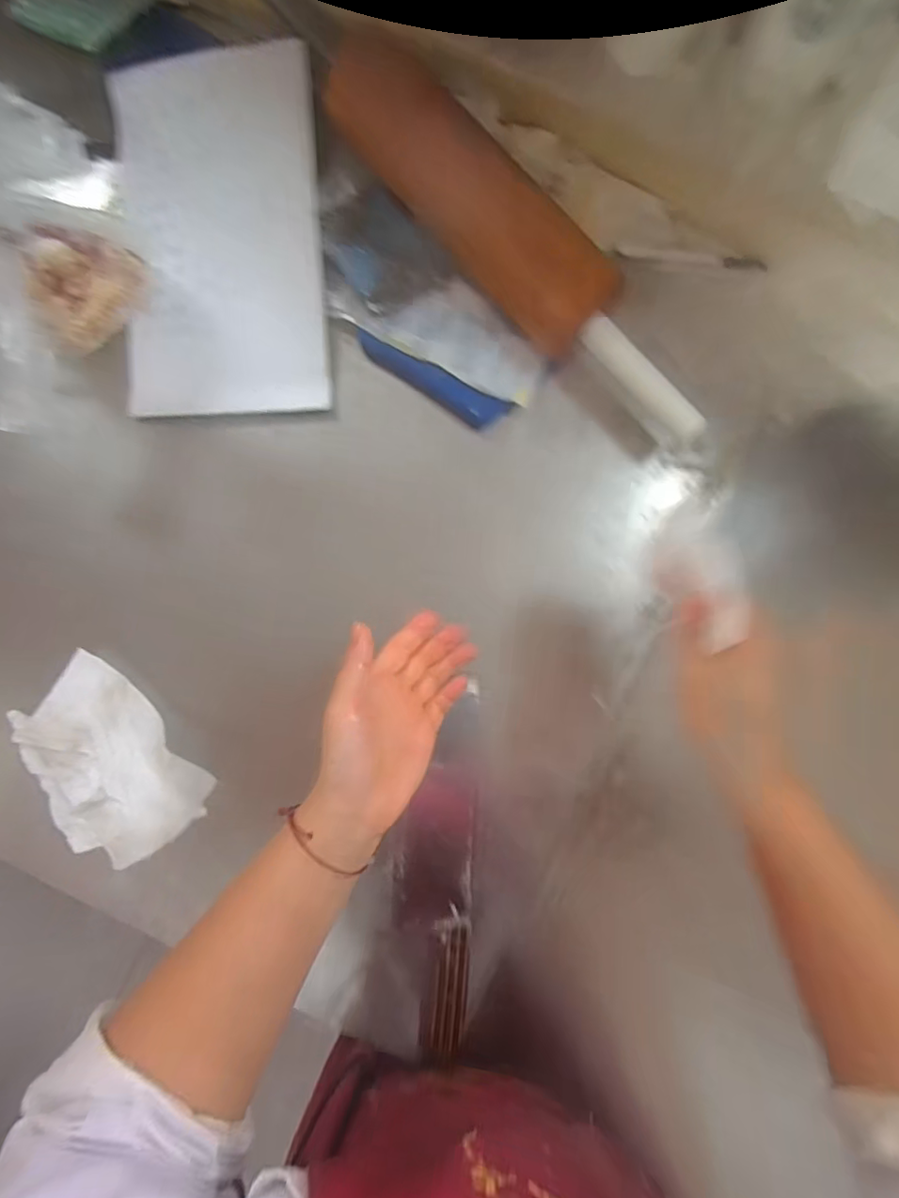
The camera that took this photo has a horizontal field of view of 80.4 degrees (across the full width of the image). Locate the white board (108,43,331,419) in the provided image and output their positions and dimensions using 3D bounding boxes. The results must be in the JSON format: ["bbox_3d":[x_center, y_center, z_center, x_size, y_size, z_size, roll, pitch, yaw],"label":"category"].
[{"bbox_3d":[-0.197,-0.301,0.456,0.175,0.023,0.277,-2,98,4],"label":"white board"}]

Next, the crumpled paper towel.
[{"bbox_3d":[-0.298,0.145,0.458,0.124,0.022,0.166,-39,92,-2],"label":"crumpled paper towel"}]

